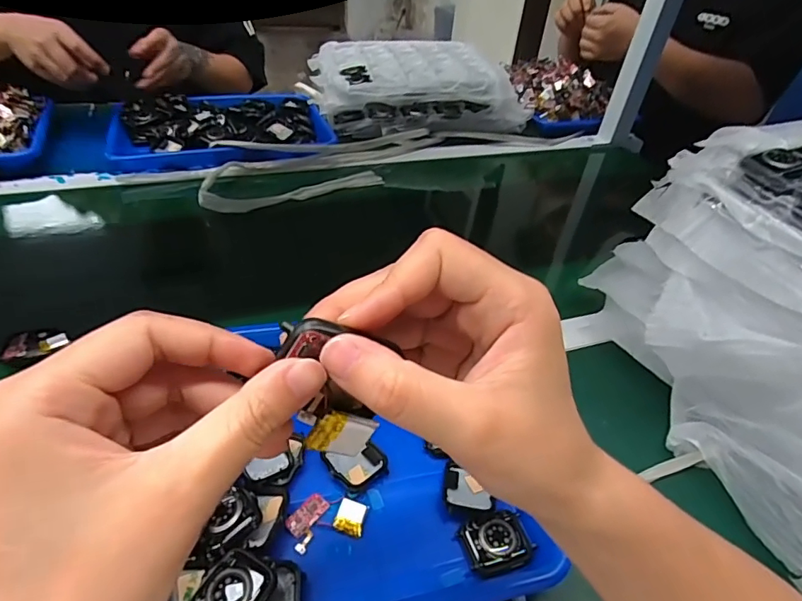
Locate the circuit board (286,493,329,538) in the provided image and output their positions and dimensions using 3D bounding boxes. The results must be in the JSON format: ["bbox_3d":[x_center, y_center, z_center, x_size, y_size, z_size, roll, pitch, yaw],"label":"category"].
[{"bbox_3d":[-0.062,0.142,0.324,0.015,0.004,0.029,29,45,25],"label":"circuit board"}]

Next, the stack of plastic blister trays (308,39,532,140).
[{"bbox_3d":[0.026,-0.404,0.907,0.350,0.093,0.273,-6,42,-14],"label":"stack of plastic blister trays"}]

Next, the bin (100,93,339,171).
[{"bbox_3d":[-0.282,-0.278,0.780,0.320,0.041,0.225,-8,42,-16],"label":"bin"}]

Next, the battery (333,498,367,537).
[{"bbox_3d":[-0.033,0.144,0.325,0.019,0.005,0.021,14,41,9],"label":"battery"}]

